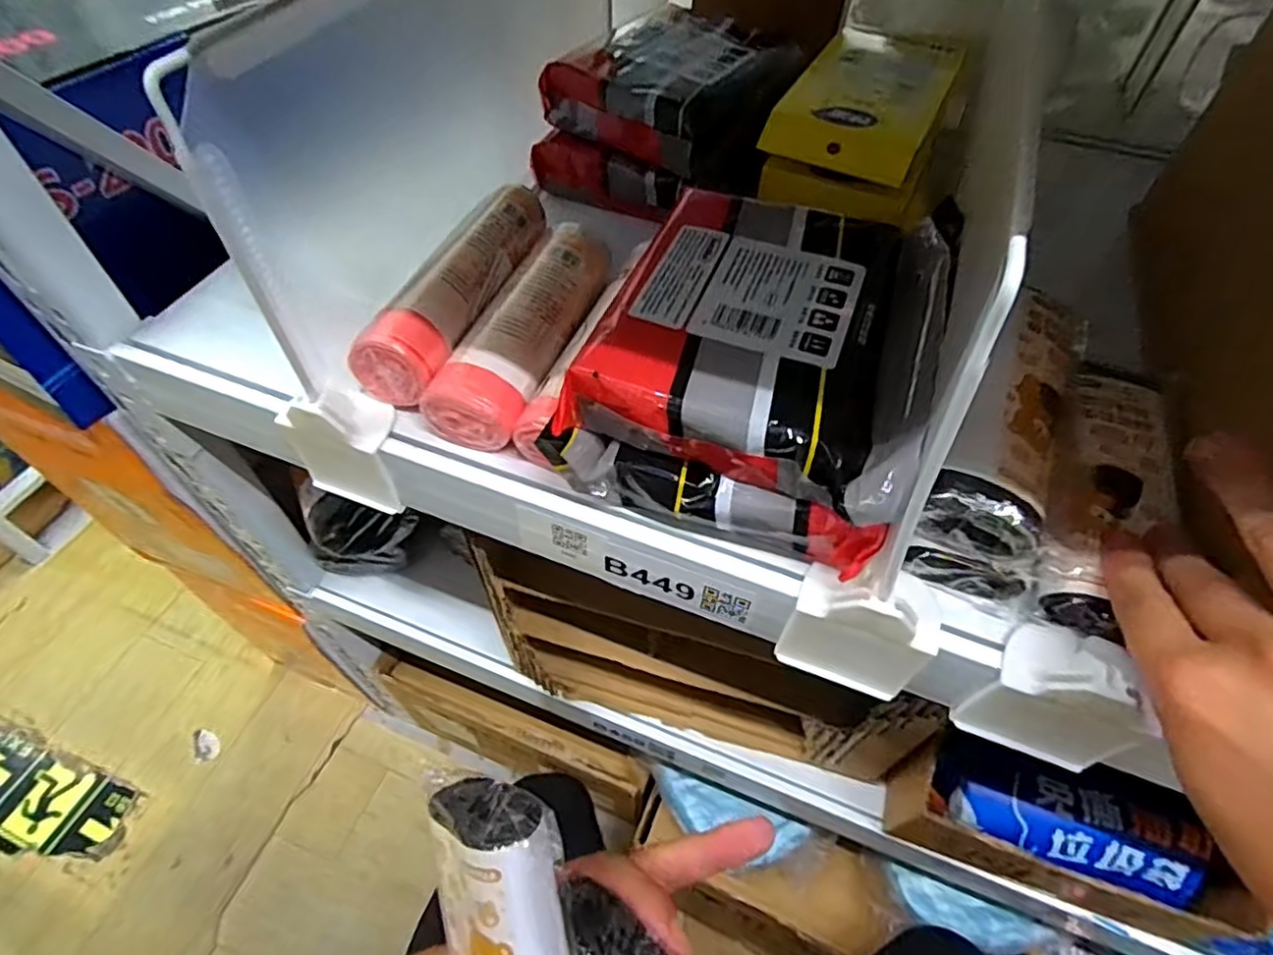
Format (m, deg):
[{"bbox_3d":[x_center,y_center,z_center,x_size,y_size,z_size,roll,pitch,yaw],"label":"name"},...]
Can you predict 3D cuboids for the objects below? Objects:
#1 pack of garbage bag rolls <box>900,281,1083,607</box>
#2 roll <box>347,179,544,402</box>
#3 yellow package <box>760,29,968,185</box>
[{"bbox_3d":[0.170,-0.021,0.296,0.061,0.060,0.151,25,69,16],"label":"pack of garbage bag rolls"},{"bbox_3d":[-0.098,-0.108,0.369,0.044,0.038,0.157,16,55,11],"label":"roll"},{"bbox_3d":[0.149,-0.246,0.426,0.088,0.018,0.162,23,56,15],"label":"yellow package"}]

